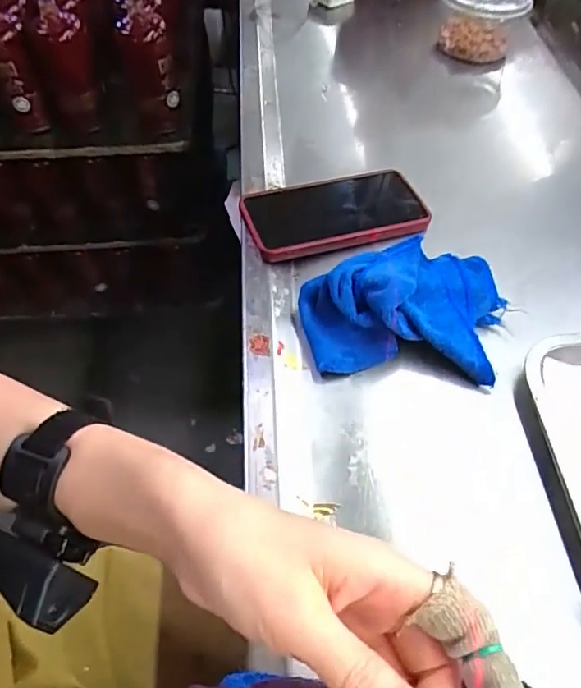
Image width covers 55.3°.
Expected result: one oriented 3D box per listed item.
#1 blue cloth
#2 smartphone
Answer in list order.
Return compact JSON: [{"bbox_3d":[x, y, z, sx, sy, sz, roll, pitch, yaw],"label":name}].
[{"bbox_3d":[0.090,-0.033,0.431,0.163,0.053,0.115,5,54,2],"label":"blue cloth"},{"bbox_3d":[0.043,-0.120,0.515,0.164,0.019,0.084,-11,55,-9],"label":"smartphone"}]

